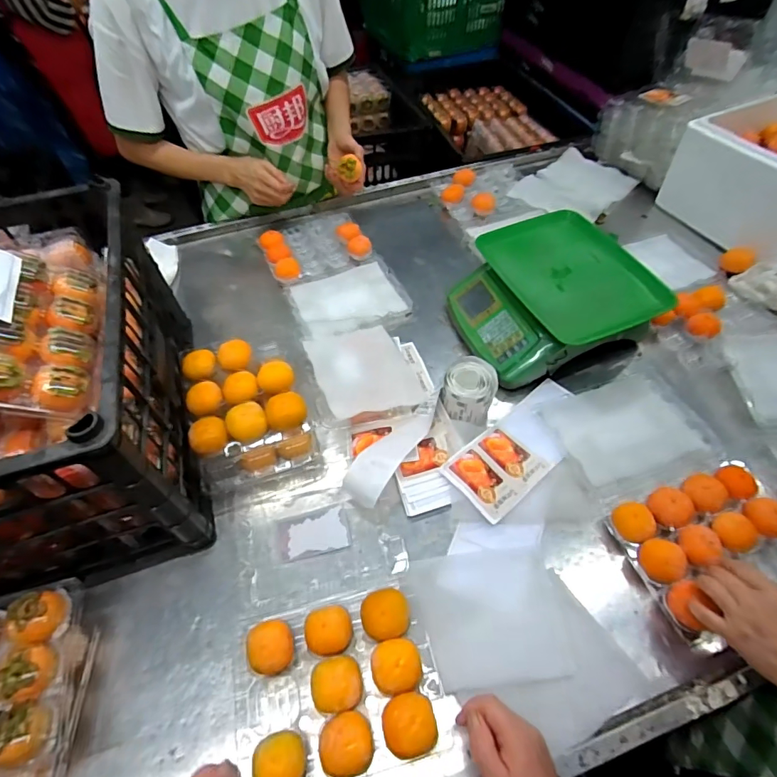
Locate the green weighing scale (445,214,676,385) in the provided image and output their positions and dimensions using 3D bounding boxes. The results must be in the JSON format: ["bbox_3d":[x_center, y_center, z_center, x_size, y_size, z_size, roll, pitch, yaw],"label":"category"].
[{"bbox_3d":[0.275,-0.165,0.817,0.309,0.104,0.295,-12,54,-5],"label":"green weighing scale"}]

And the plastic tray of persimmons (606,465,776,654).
[{"bbox_3d":[0.422,0.202,0.598,0.217,0.058,0.174,-18,54,-10],"label":"plastic tray of persimmons"}]

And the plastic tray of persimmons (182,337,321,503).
[{"bbox_3d":[-0.213,0.030,0.708,0.173,0.093,0.255,-16,54,-8],"label":"plastic tray of persimmons"}]

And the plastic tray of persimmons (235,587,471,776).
[{"bbox_3d":[-0.057,0.329,0.514,0.216,0.057,0.171,-14,54,-4],"label":"plastic tray of persimmons"}]

